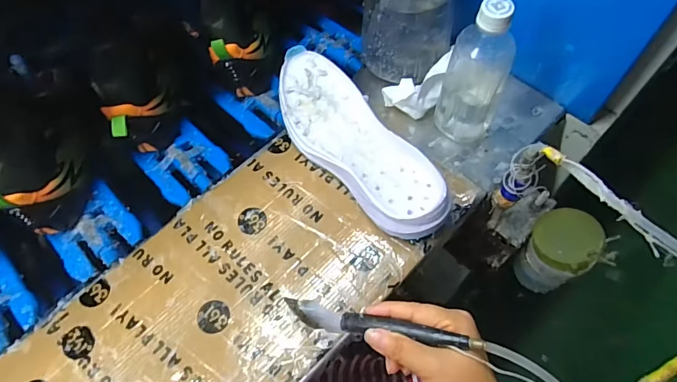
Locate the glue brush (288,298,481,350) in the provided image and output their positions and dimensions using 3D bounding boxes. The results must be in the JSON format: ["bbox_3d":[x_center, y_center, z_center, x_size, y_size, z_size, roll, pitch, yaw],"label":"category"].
[{"bbox_3d":[0.025,0.108,0.343,0.144,0.017,0.019,3,61,22],"label":"glue brush"}]

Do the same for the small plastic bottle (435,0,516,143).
[{"bbox_3d":[0.150,-0.124,0.466,0.064,0.178,0.056,24,65,15],"label":"small plastic bottle"}]

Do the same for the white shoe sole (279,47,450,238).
[{"bbox_3d":[0.018,-0.056,0.503,0.098,0.053,0.270,-33,65,-14],"label":"white shoe sole"}]

